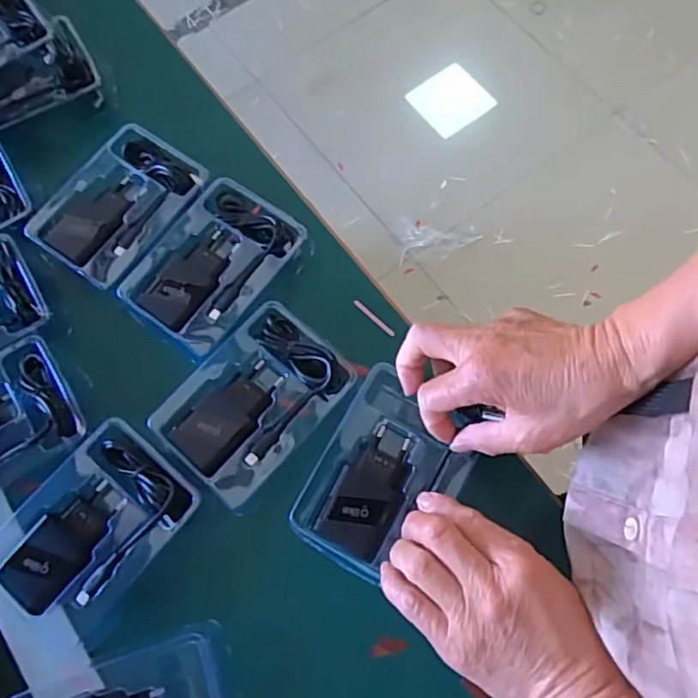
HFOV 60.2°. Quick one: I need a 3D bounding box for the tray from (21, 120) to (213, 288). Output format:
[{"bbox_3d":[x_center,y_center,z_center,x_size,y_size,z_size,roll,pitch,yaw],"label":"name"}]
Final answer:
[{"bbox_3d":[-0.174,-0.111,0.456,0.086,0.022,0.120,35,76,13],"label":"tray"}]

